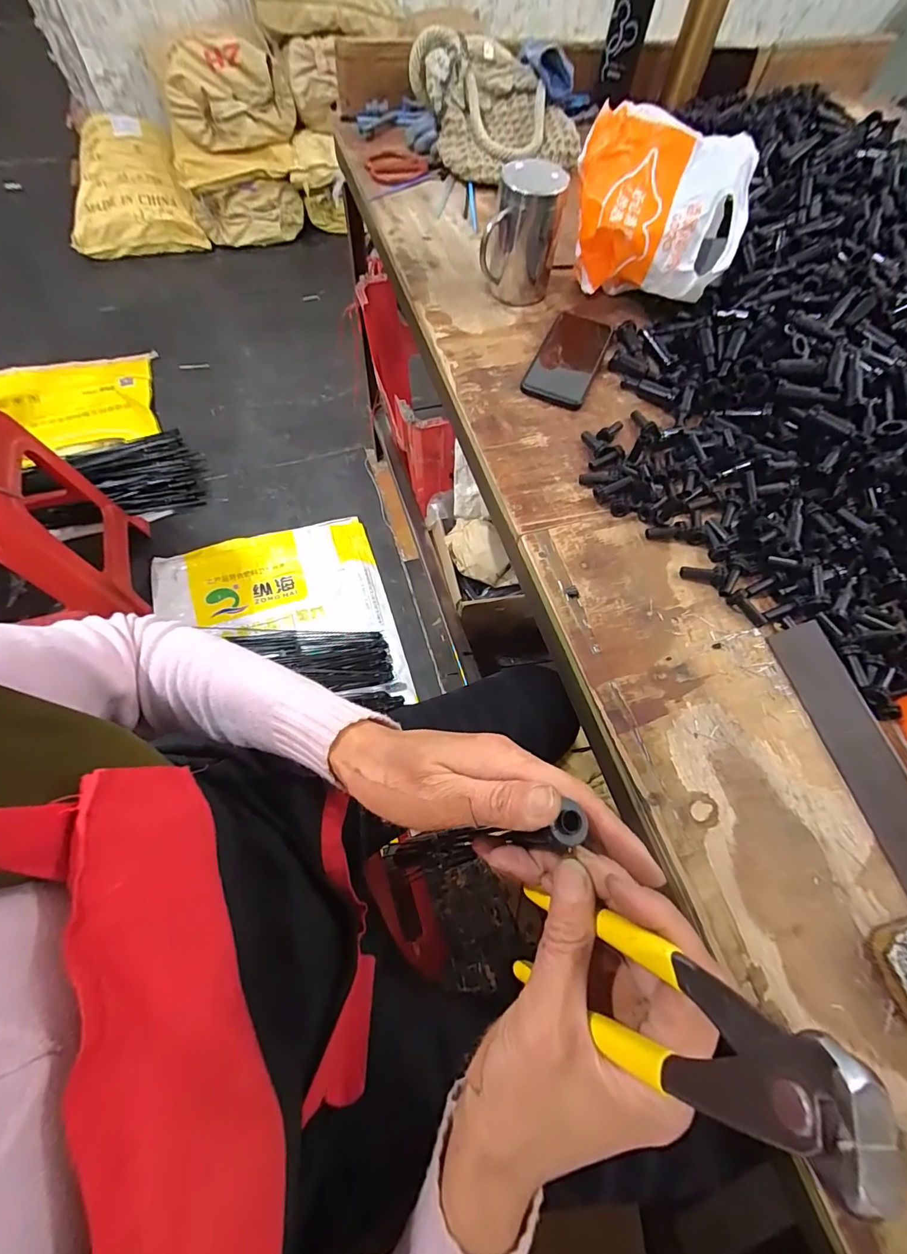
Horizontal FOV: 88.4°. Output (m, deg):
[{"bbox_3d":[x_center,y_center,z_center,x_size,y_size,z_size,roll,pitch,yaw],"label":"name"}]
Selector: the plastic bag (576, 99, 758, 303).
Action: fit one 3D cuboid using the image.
[{"bbox_3d":[0.238,-0.486,0.554,0.187,0.142,0.117,18,65,4],"label":"plastic bag"}]

